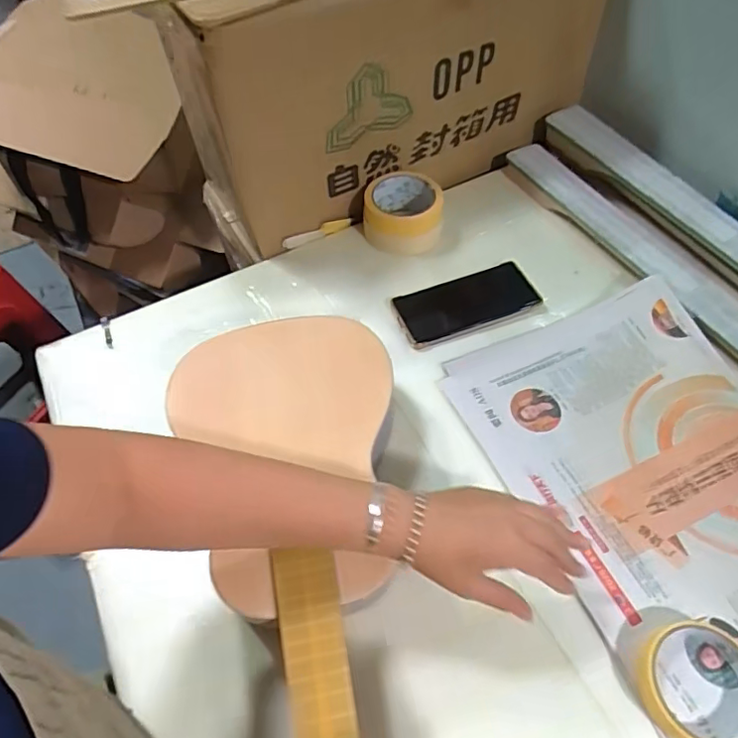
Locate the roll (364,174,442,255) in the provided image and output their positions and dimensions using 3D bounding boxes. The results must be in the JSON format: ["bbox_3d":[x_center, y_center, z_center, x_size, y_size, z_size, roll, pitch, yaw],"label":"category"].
[{"bbox_3d":[0.042,-0.196,0.697,0.095,0.053,0.090,-2,57,3],"label":"roll"}]

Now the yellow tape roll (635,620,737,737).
[{"bbox_3d":[0.252,0.237,0.418,0.098,0.031,0.086,-10,57,-2],"label":"yellow tape roll"}]

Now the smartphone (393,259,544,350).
[{"bbox_3d":[0.112,-0.077,0.642,0.160,0.005,0.076,-20,58,-9],"label":"smartphone"}]

